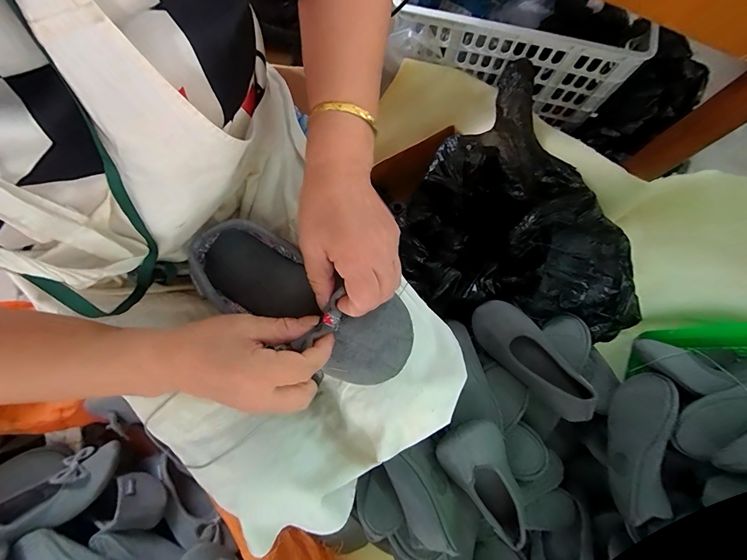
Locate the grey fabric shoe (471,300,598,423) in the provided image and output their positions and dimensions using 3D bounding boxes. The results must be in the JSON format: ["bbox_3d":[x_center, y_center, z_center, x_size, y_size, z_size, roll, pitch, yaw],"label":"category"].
[{"bbox_3d":[0.268,0.128,0.593,0.089,0.057,0.230,-38,66,-7],"label":"grey fabric shoe"}]

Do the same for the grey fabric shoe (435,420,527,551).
[{"bbox_3d":[0.164,0.291,0.496,0.092,0.048,0.211,-30,108,-6],"label":"grey fabric shoe"}]

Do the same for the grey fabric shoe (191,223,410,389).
[{"bbox_3d":[-0.073,0.013,0.319,0.223,0.067,0.084,29,80,18],"label":"grey fabric shoe"}]

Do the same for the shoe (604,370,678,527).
[{"bbox_3d":[0.439,0.271,0.571,0.057,0.096,0.233,8,80,1],"label":"shoe"}]

